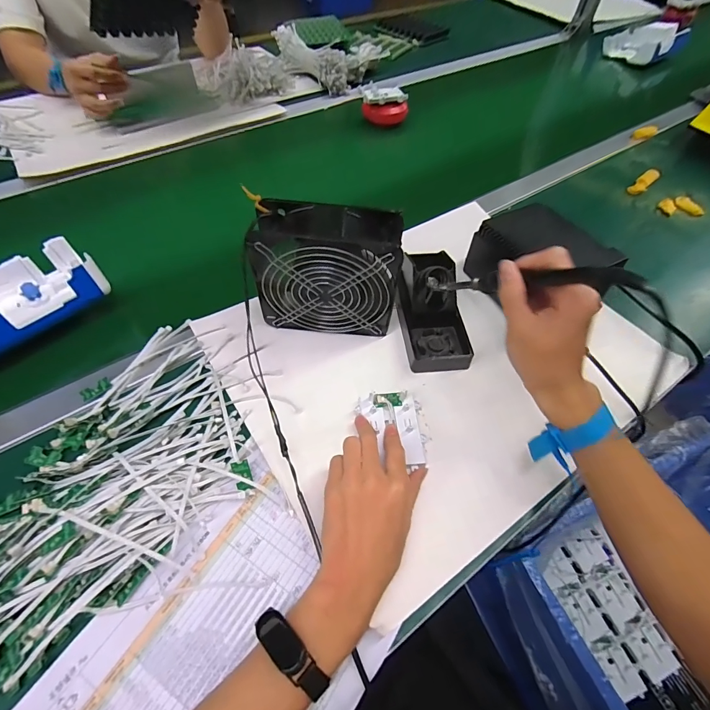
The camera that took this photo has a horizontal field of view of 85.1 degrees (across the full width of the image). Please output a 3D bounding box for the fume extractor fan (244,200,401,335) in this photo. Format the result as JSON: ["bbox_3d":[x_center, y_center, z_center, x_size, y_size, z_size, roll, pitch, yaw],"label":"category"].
[{"bbox_3d":[-0.030,-0.089,0.435,0.150,0.155,0.057,3,56,-1],"label":"fume extractor fan"}]

